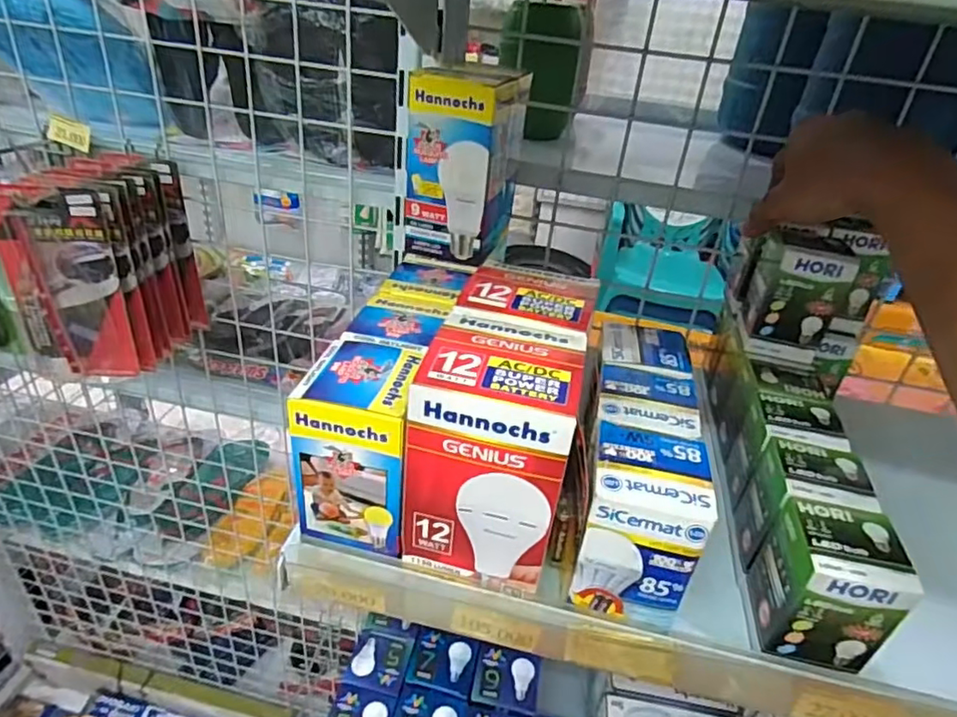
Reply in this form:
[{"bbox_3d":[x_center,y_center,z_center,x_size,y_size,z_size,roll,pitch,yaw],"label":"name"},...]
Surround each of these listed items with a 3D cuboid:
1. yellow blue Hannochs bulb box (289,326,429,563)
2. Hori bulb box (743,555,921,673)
[{"bbox_3d":[-0.070,0.048,0.351,0.061,0.102,0.076,6,33,-1],"label":"yellow blue Hannochs bulb box"},{"bbox_3d":[0.193,0.127,0.329,0.053,0.072,0.049,12,33,7],"label":"Hori bulb box"}]

